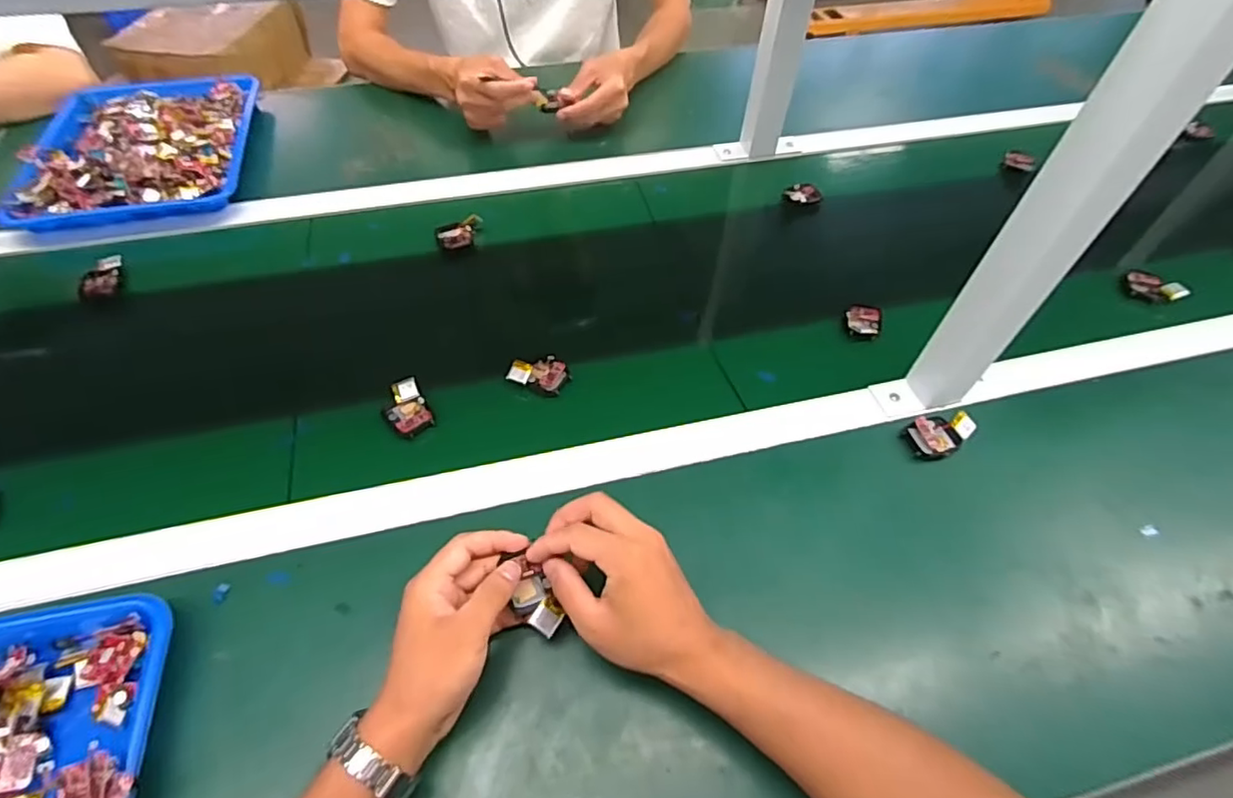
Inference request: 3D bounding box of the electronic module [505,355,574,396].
[{"bbox_3d":[-0.073,-0.025,0.582,0.055,0.015,0.038,12,54,7],"label":"electronic module"}]

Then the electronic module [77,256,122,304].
[{"bbox_3d":[-0.550,-0.128,0.640,0.040,0.015,0.059,-16,55,-14],"label":"electronic module"}]

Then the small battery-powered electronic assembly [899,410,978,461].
[{"bbox_3d":[0.298,0.032,0.549,0.068,0.013,0.039,-20,56,-16],"label":"small battery-powered electronic assembly"}]

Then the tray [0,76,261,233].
[{"bbox_3d":[-0.587,-0.320,0.750,0.232,0.033,0.281,-11,54,-10],"label":"tray"}]

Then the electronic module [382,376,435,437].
[{"bbox_3d":[-0.193,0.009,0.552,0.036,0.017,0.053,-26,58,-20],"label":"electronic module"}]

